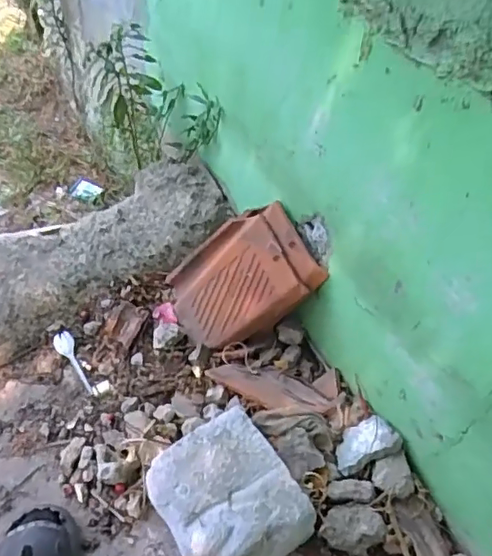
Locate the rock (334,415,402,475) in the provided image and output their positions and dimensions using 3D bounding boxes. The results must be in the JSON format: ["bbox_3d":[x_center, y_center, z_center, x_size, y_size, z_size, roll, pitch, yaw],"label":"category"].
[{"bbox_3d":[0.203,0.281,0.976,0.112,0.024,0.074,-36,34,12],"label":"rock"}]

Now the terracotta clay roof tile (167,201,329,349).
[{"bbox_3d":[-0.016,0.002,1.114,0.049,0.333,0.219,-2,64,-53],"label":"terracotta clay roof tile"}]

